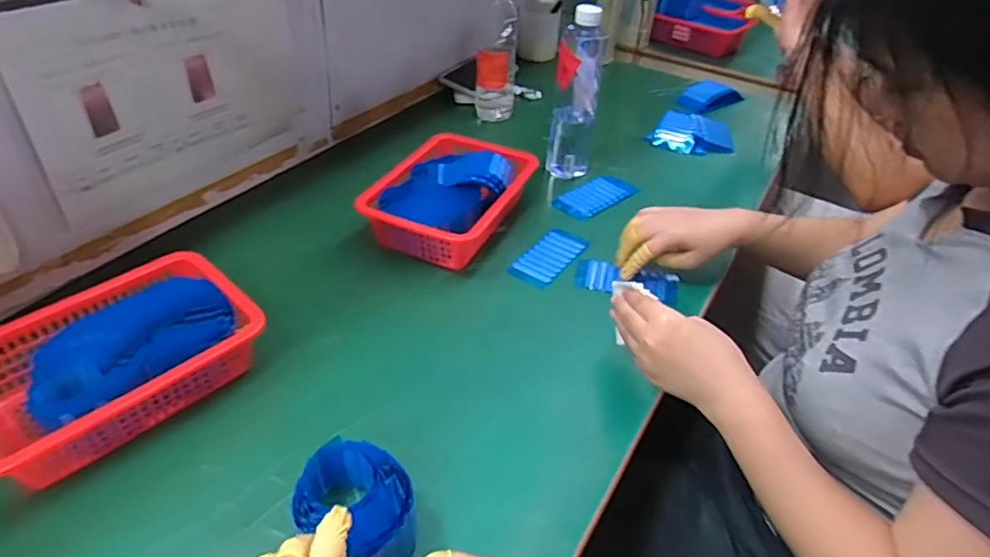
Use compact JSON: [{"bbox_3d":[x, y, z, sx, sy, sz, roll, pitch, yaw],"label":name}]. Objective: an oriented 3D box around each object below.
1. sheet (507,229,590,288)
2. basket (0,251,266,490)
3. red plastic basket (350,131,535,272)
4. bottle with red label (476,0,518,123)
[{"bbox_3d":[0.066,-0.028,0.720,0.056,0.010,0.106,25,45,24],"label":"sheet"},{"bbox_3d":[-0.339,0.073,0.519,0.167,0.067,0.224,32,48,30],"label":"basket"},{"bbox_3d":[-0.055,-0.099,0.747,0.165,0.072,0.215,15,42,14],"label":"red plastic basket"},{"bbox_3d":[0.002,-0.368,0.964,0.066,0.228,0.053,1,40,-2],"label":"bottle with red label"}]

